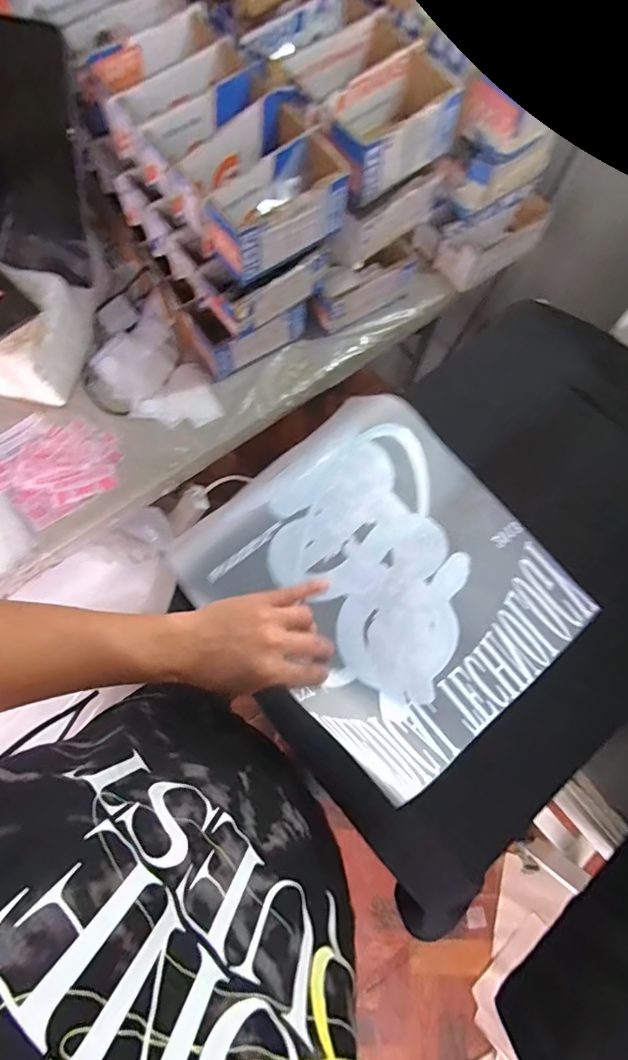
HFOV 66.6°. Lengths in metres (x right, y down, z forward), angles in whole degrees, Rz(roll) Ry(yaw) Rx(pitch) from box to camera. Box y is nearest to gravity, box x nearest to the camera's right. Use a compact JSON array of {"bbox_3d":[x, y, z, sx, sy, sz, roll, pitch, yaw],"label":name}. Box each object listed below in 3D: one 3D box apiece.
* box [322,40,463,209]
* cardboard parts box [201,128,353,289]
[{"bbox_3d":[0.100,-0.506,0.595,0.185,0.067,0.099,-38,78,-12],"label":"box"},{"bbox_3d":[-0.046,-0.364,0.550,0.157,0.074,0.082,-36,77,-11],"label":"cardboard parts box"}]

